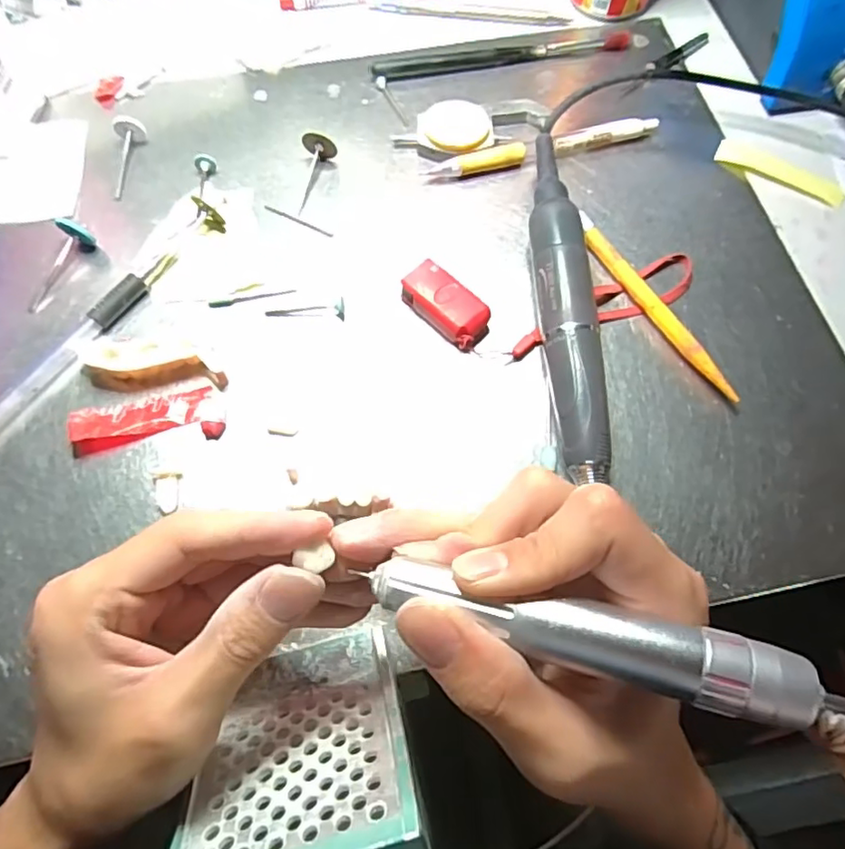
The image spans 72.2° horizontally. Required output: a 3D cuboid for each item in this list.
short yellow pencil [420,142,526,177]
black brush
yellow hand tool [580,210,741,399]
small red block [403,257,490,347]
[{"bbox_3d":[0.031,-0.148,0.330,0.057,0.012,0.013,-15,69,-8],"label":"short yellow pencil"},{"bbox_3d":[0.050,-0.235,0.370,0.165,0.007,0.015,-11,68,-6],"label":"black brush"},{"bbox_3d":[0.115,-0.061,0.293,0.009,0.011,0.122,-27,71,-12],"label":"yellow hand tool"},{"bbox_3d":[0.011,-0.057,0.287,0.045,0.020,0.021,42,72,15],"label":"small red block"}]

